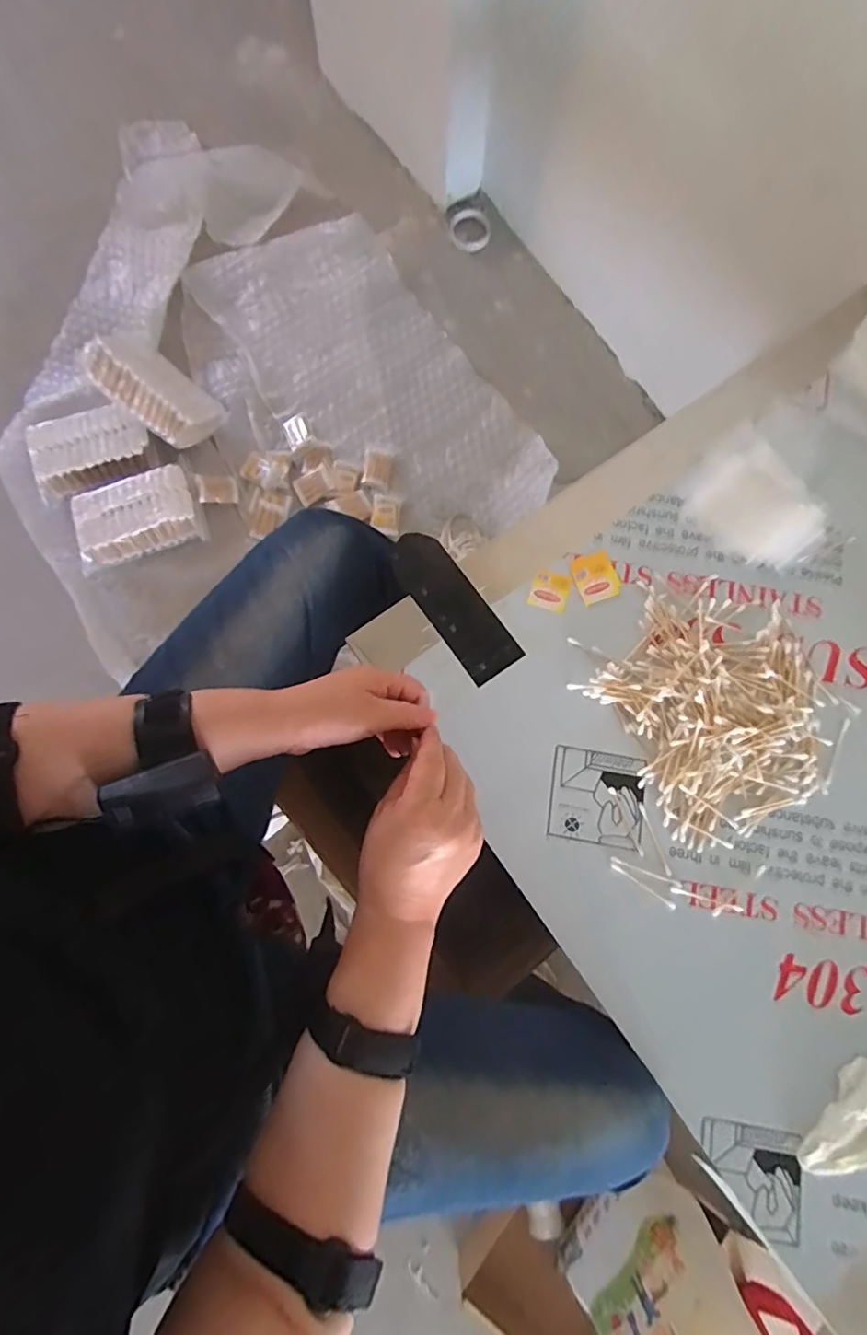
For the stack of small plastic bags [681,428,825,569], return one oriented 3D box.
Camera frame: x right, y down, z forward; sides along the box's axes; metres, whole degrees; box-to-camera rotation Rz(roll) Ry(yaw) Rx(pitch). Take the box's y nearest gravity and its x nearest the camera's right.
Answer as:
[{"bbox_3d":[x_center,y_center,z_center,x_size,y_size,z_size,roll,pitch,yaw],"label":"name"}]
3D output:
[{"bbox_3d":[0.345,-0.176,0.615,0.114,0.016,0.146,-32,82,-6],"label":"stack of small plastic bags"}]

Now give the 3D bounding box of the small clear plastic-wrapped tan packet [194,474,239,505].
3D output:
[{"bbox_3d":[-0.407,-0.335,1.066,0.073,0.018,0.051,-10,119,-23],"label":"small clear plastic-wrapped tan packet"}]

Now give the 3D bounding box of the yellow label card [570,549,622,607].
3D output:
[{"bbox_3d":[0.175,-0.097,0.610,0.047,0.004,0.053,-22,81,-4],"label":"yellow label card"}]

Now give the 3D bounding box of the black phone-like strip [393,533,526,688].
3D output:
[{"bbox_3d":[0.019,-0.068,0.602,0.060,0.004,0.177,-37,82,-6],"label":"black phone-like strip"}]

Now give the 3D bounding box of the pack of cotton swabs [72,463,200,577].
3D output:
[{"bbox_3d":[-0.549,-0.276,1.040,0.215,0.070,0.124,-25,81,-5],"label":"pack of cotton swabs"}]

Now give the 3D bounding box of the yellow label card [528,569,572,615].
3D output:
[{"bbox_3d":[0.126,-0.082,0.611,0.038,0.004,0.043,20,80,3],"label":"yellow label card"}]

